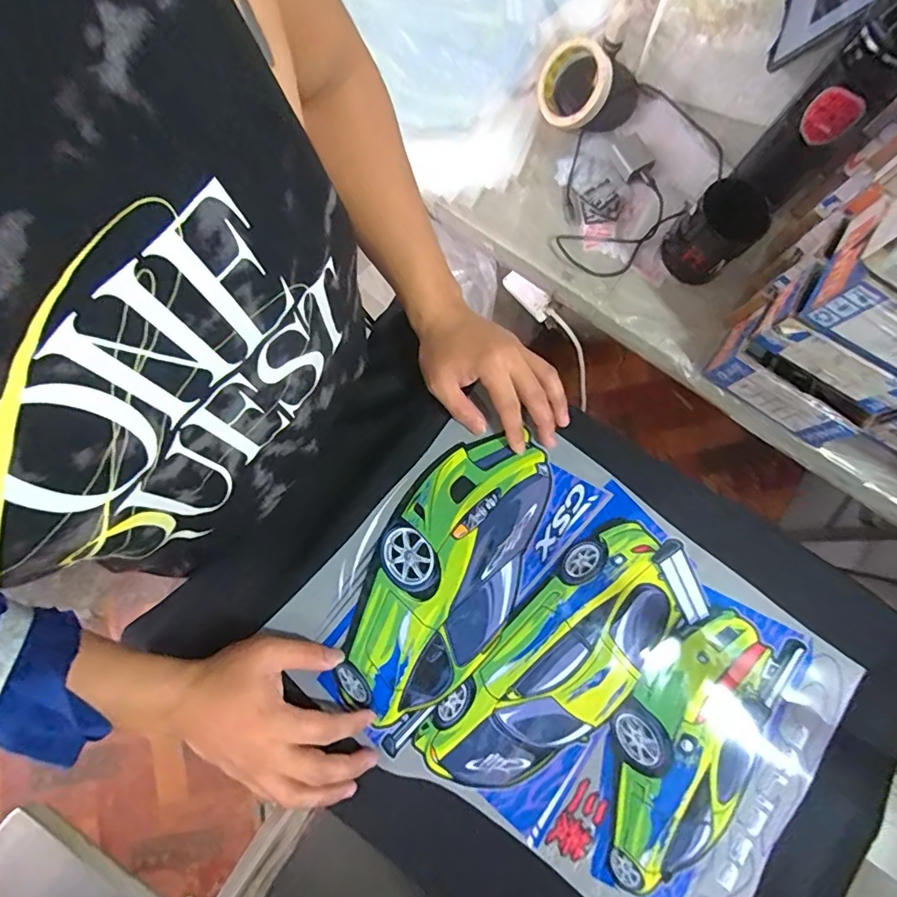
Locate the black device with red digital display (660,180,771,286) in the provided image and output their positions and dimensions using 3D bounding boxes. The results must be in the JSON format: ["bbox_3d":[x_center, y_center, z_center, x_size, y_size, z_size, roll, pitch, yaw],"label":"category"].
[{"bbox_3d":[0.315,-0.256,0.621,0.082,0.105,0.073,42,81,6],"label":"black device with red digital display"}]

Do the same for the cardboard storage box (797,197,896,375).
[{"bbox_3d":[0.405,-0.128,0.445,0.159,0.080,0.105,37,80,6],"label":"cardboard storage box"}]

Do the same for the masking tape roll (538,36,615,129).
[{"bbox_3d":[0.159,-0.466,0.669,0.019,0.094,0.095,-26,82,-50],"label":"masking tape roll"}]

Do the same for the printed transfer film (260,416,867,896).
[{"bbox_3d":[0.106,0.177,0.450,0.429,0.006,0.286,35,80,5],"label":"printed transfer film"}]

